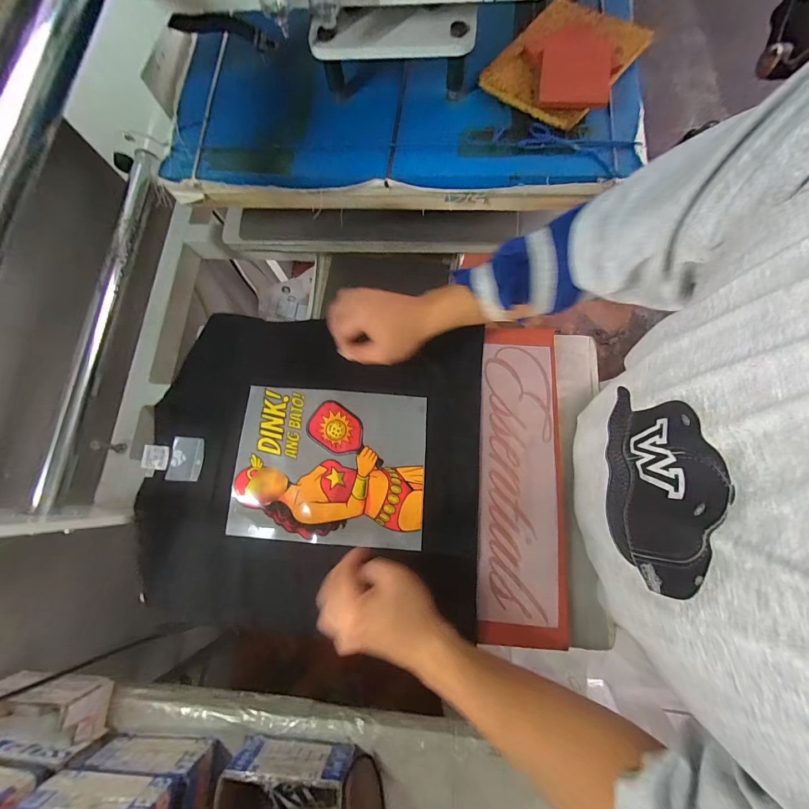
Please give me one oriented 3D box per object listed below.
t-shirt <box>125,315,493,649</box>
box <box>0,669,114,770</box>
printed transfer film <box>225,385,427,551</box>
[{"bbox_3d":[-0.126,0.075,0.483,0.447,0.048,0.391,3,77,2],"label":"t-shirt"},{"bbox_3d":[-0.523,0.434,0.500,0.176,0.078,0.068,2,75,6],"label":"box"},{"bbox_3d":[-0.098,0.077,0.468,0.246,0.009,0.195,3,77,5],"label":"printed transfer film"}]

